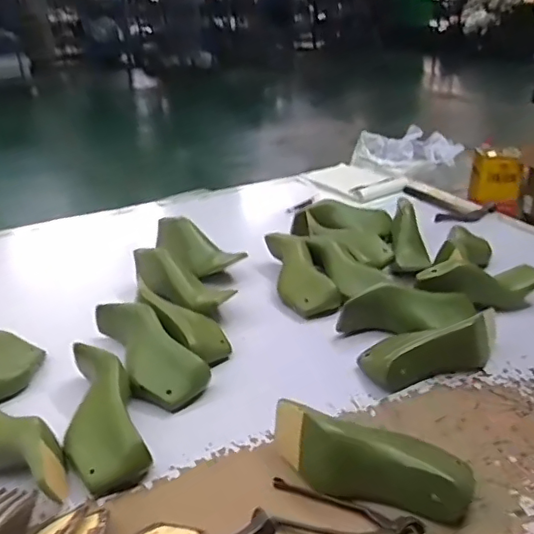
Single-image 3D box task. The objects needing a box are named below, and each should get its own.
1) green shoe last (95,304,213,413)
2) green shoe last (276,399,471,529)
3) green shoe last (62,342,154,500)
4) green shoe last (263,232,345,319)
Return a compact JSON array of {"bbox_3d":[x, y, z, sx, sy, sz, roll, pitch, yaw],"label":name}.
[{"bbox_3d":[-0.182,0.118,0.840,0.094,0.071,0.232,-22,35,-36],"label":"green shoe last"},{"bbox_3d":[0.111,0.223,0.644,0.223,0.082,0.081,8,29,14],"label":"green shoe last"},{"bbox_3d":[-0.216,0.179,0.734,0.086,0.074,0.223,-10,30,-20],"label":"green shoe last"},{"bbox_3d":[0.062,0.007,1.082,0.096,0.066,0.237,-5,28,-11],"label":"green shoe last"}]

